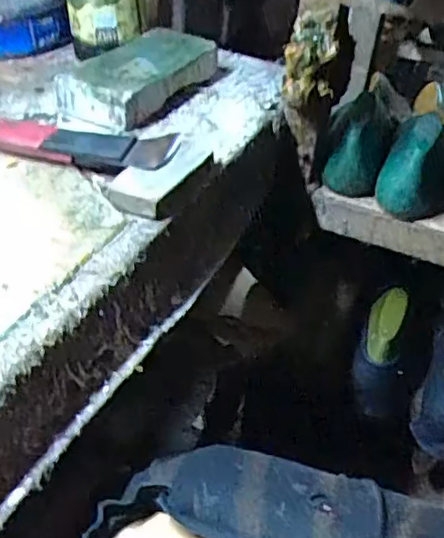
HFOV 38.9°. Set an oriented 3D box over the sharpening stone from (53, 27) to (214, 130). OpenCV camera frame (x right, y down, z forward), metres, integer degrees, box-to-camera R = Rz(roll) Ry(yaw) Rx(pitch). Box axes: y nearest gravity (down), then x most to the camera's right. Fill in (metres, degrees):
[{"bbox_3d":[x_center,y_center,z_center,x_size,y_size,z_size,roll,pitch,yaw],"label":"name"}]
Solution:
[{"bbox_3d":[-0.090,-0.217,0.685,0.110,0.034,0.192,21,40,19],"label":"sharpening stone"}]

